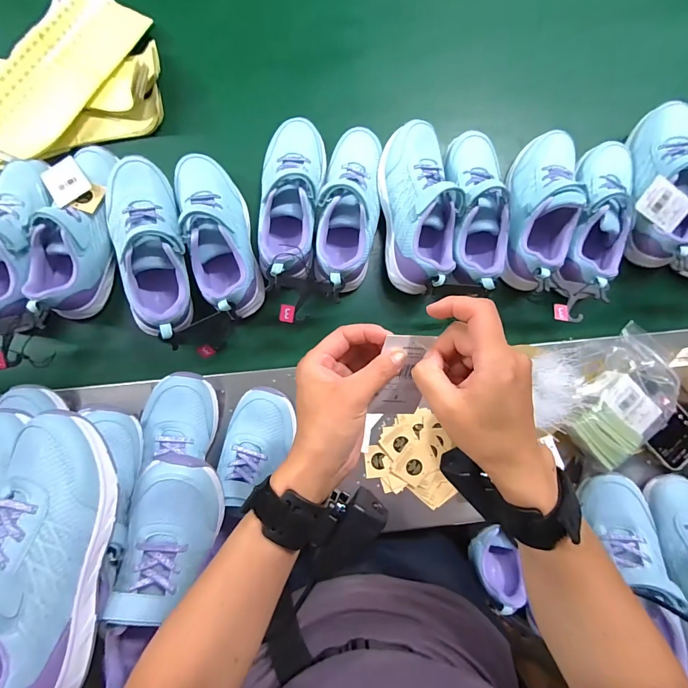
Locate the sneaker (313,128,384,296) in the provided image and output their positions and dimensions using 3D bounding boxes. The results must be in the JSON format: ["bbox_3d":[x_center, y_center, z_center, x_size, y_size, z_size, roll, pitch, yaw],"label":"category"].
[{"bbox_3d":[0.009,-0.192,0.517,0.083,0.067,0.244,8,88,1],"label":"sneaker"}]

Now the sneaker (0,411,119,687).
[{"bbox_3d":[-0.268,0.176,0.309,0.082,0.108,0.227,-12,69,37],"label":"sneaker"}]

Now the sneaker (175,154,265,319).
[{"bbox_3d":[-0.173,-0.150,0.507,0.080,0.084,0.239,-16,88,0],"label":"sneaker"}]

